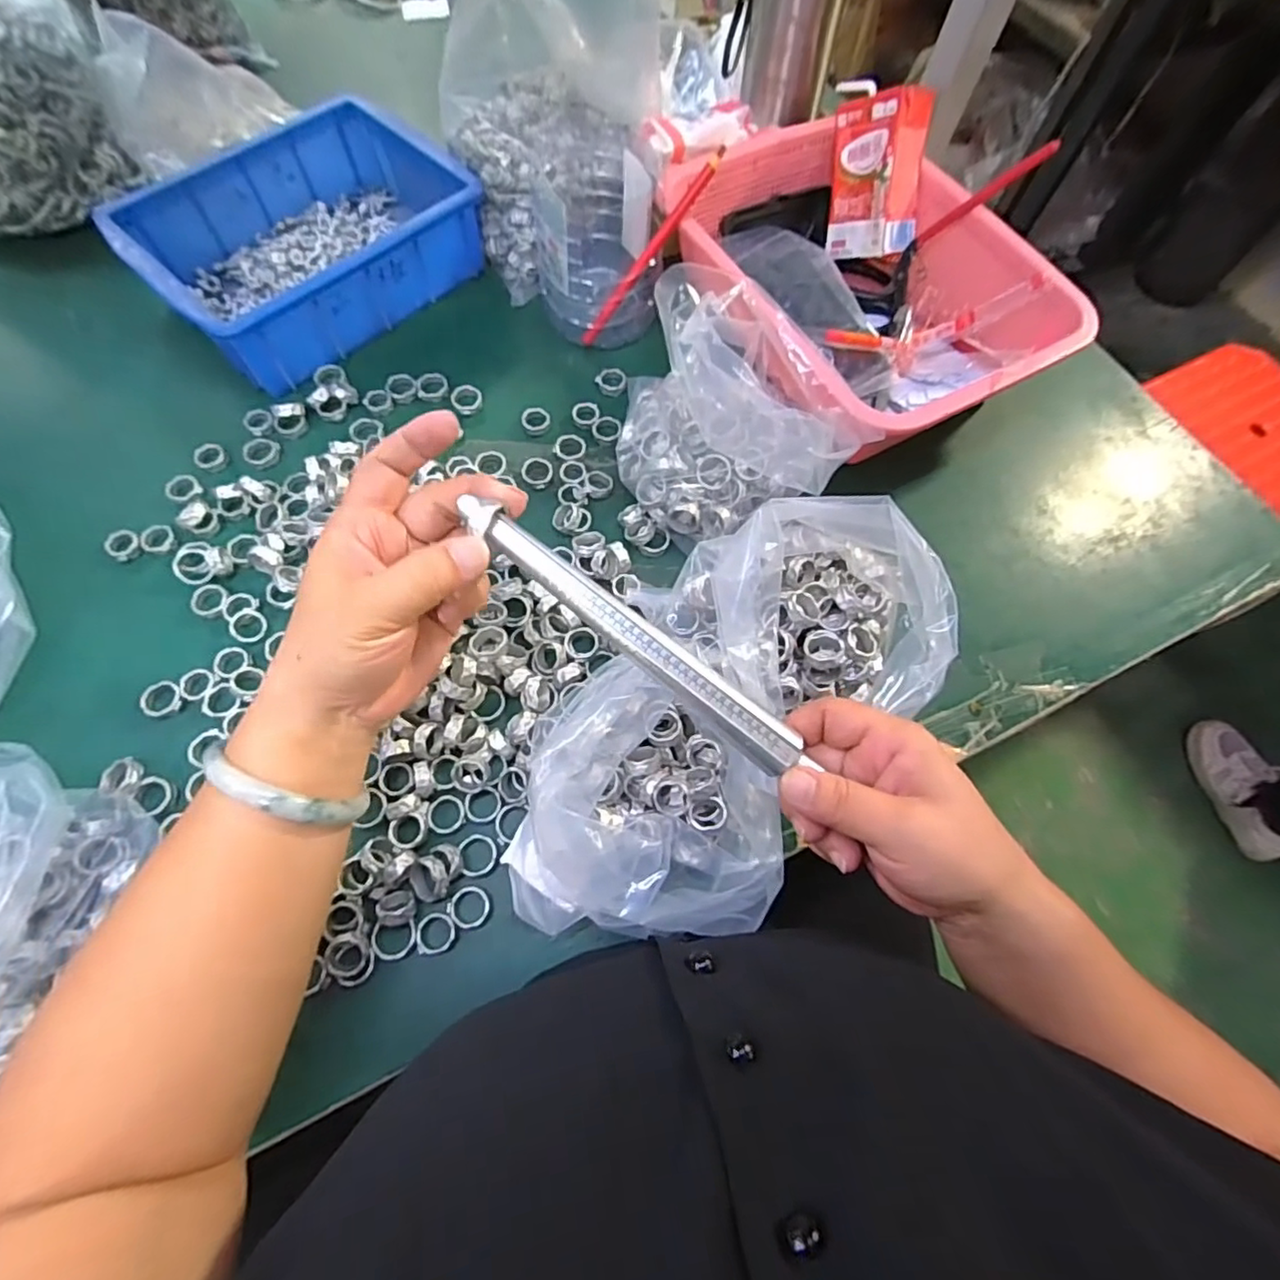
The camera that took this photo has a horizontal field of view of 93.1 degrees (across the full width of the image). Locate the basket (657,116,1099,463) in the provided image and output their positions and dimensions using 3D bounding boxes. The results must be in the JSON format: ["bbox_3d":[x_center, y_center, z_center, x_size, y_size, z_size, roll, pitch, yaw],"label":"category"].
[{"bbox_3d":[0.160,-0.281,0.478,0.244,0.080,0.308,-23,70,-12],"label":"basket"}]

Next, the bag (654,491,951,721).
[{"bbox_3d":[0.090,-0.017,0.349,0.130,0.123,0.123,-4,68,-4],"label":"bag"}]

